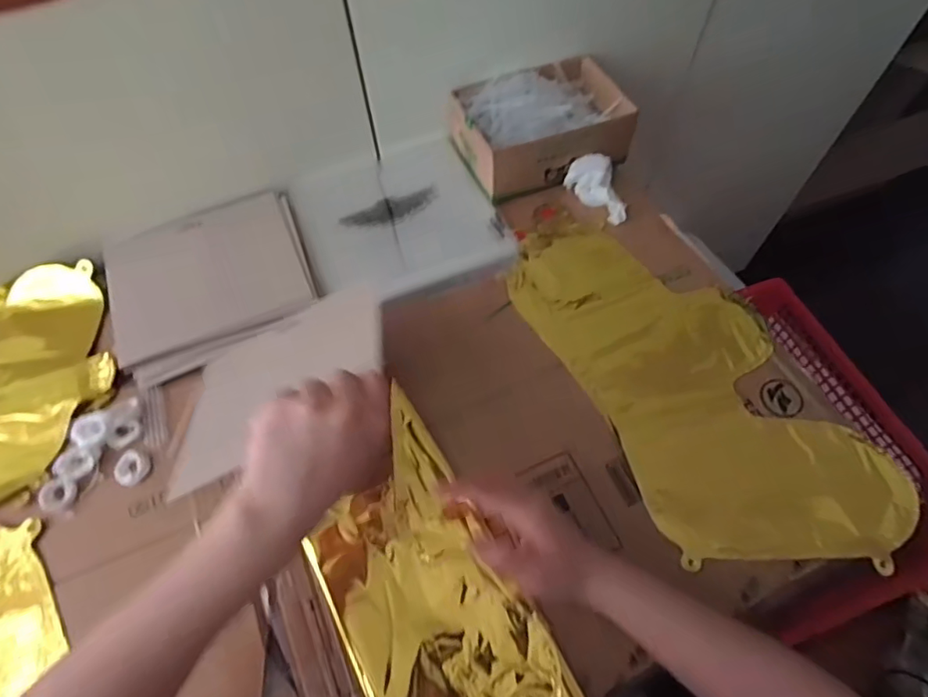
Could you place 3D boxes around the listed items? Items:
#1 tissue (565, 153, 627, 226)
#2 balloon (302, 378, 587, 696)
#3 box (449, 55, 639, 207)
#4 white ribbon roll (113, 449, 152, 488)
[{"bbox_3d":[0.156,-0.181,0.594,0.045,0.028,0.086,-28,65,-12],"label":"tissue"},{"bbox_3d":[-0.024,0.207,0.413,0.136,0.011,0.308,-29,67,-12],"label":"balloon"},{"bbox_3d":[0.093,-0.262,0.613,0.188,0.064,0.131,-23,64,-10],"label":"box"},{"bbox_3d":[-0.292,0.105,0.463,0.030,0.005,0.028,-1,63,2],"label":"white ribbon roll"}]

